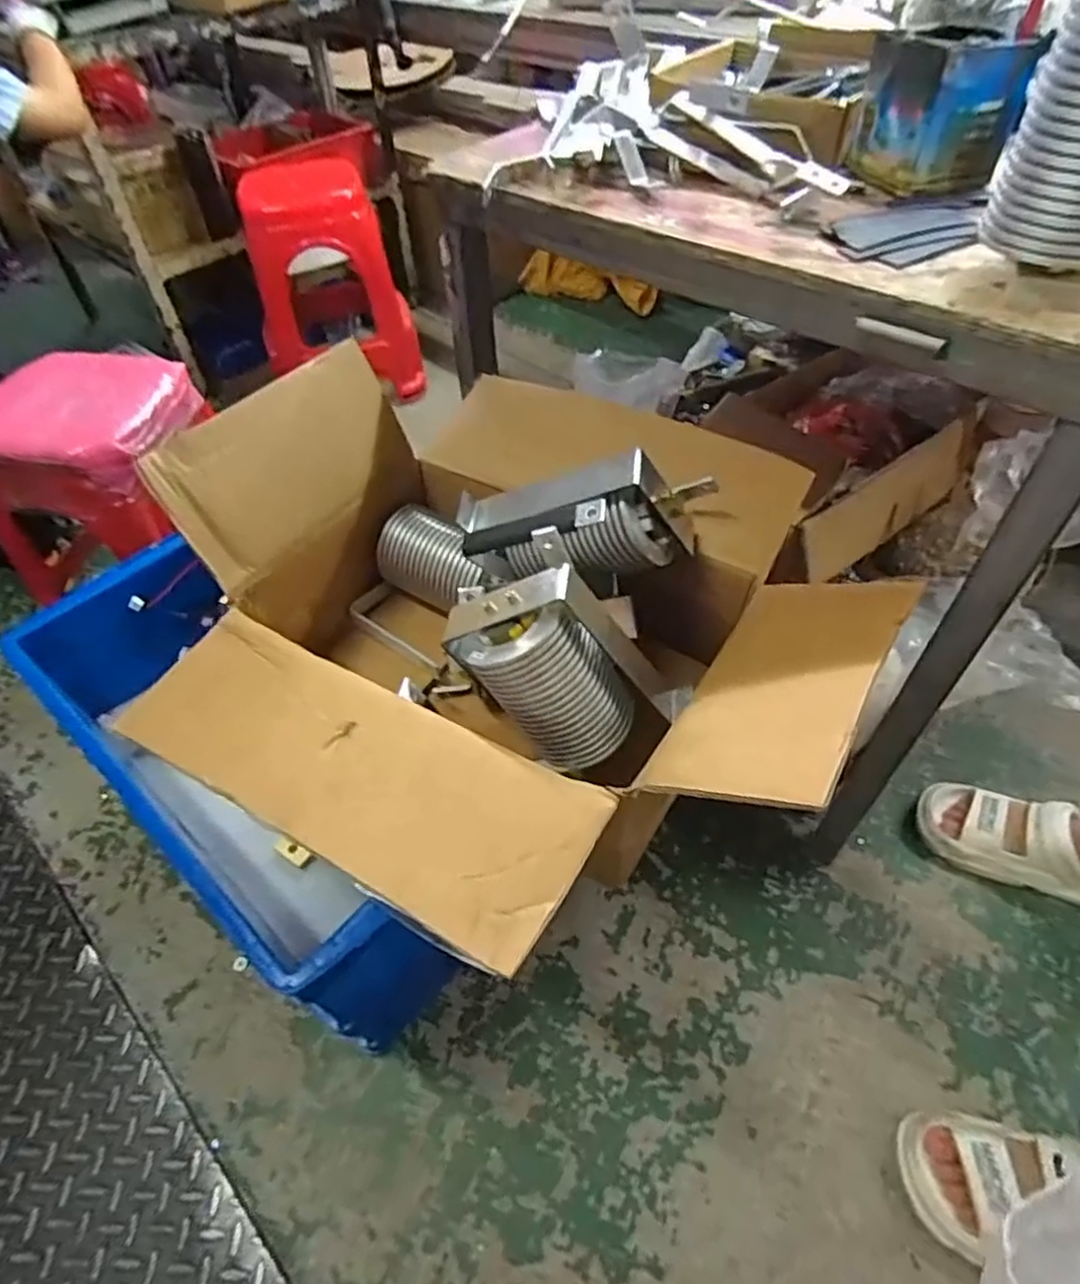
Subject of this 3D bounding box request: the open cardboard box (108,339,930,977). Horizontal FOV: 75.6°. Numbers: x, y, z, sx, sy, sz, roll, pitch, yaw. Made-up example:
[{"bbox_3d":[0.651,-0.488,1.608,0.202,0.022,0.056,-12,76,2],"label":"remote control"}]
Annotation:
[{"bbox_3d":[-0.024,-0.022,0.648,0.574,0.246,0.527,25,56,21],"label":"open cardboard box"}]

